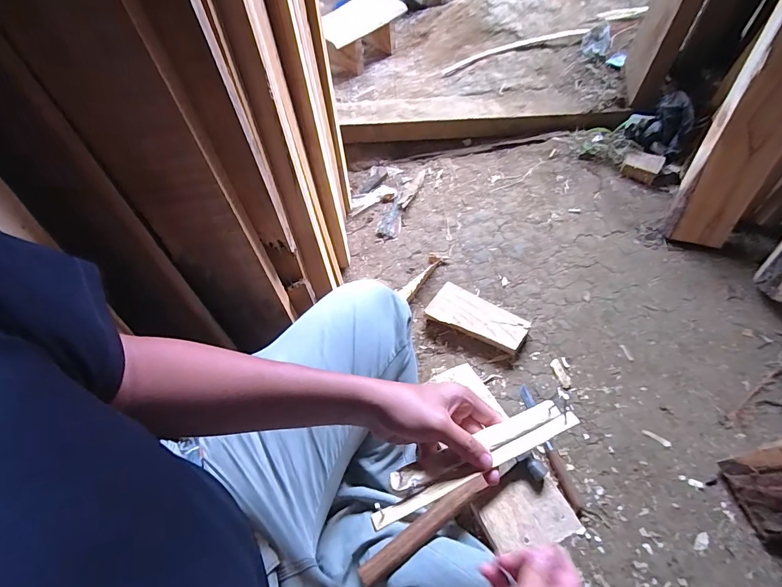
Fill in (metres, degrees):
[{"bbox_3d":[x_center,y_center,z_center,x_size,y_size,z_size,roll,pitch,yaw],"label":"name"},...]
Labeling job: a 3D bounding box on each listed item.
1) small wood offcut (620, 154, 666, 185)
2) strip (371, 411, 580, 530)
[{"bbox_3d":[0.684,-0.346,1.087,0.090,0.047,0.078,31,61,19],"label":"small wood offcut"},{"bbox_3d":[0.082,0.163,0.372,0.212,0.008,0.014,-22,59,-10],"label":"strip"}]

